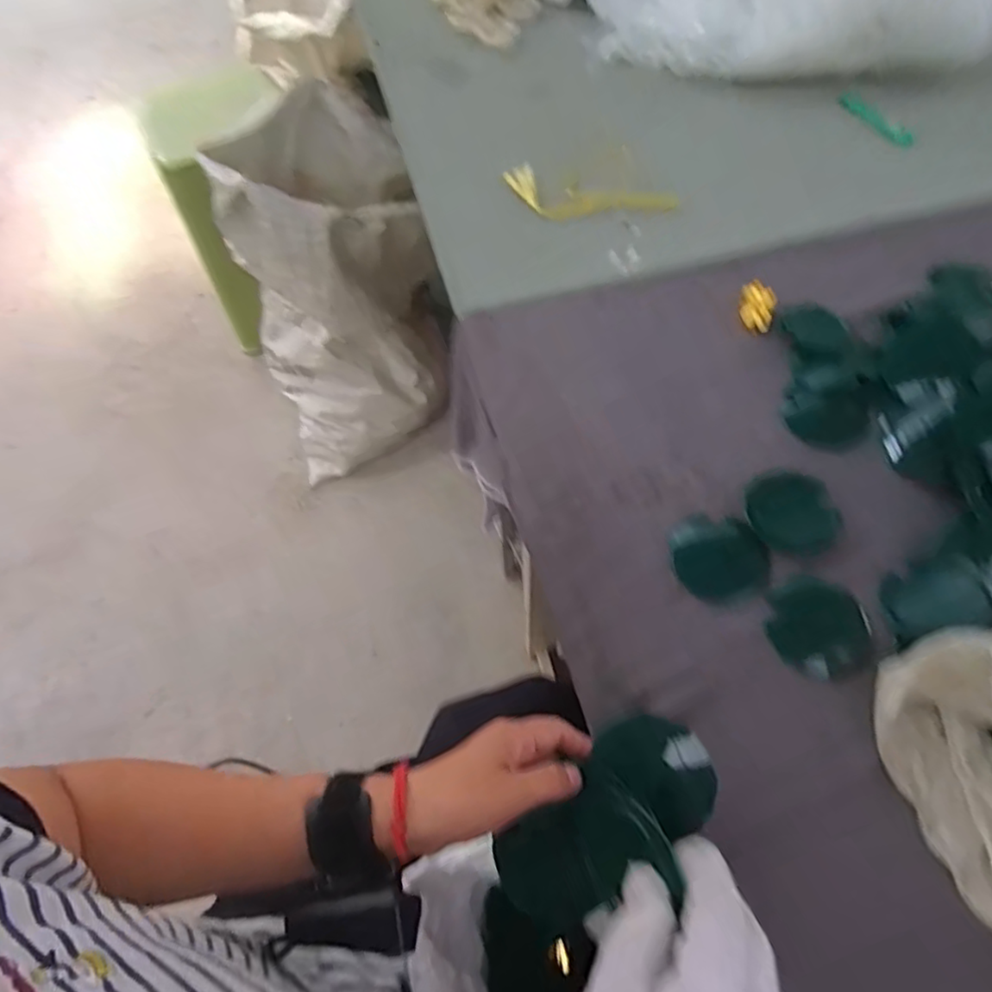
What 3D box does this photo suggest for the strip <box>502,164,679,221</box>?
[{"bbox_3d":[0.102,-0.326,0.691,0.184,0.024,0.058,15,72,8],"label":"strip"}]

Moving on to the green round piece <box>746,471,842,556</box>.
[{"bbox_3d":[0.233,0.013,0.499,0.059,0.016,0.069,-10,61,-2],"label":"green round piece"}]

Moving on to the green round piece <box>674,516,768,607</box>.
[{"bbox_3d":[0.176,0.050,0.492,0.071,0.004,0.068,-1,61,2],"label":"green round piece"}]

